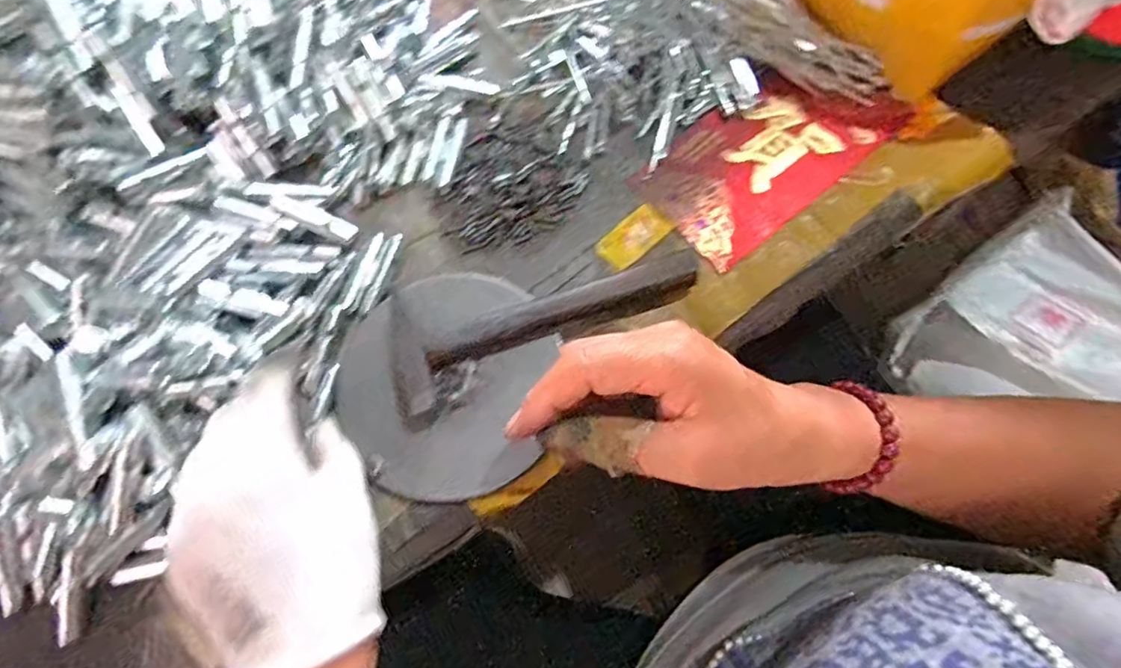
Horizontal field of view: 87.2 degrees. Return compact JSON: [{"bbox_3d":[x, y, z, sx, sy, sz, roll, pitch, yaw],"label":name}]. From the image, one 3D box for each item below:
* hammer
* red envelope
[{"bbox_3d":[-0.013,-0.022,0.333,0.185,0.026,0.077,-26,74,-6],"label":"hammer"},{"bbox_3d":[0.132,-0.118,0.369,0.161,0.009,0.085,-39,75,-8],"label":"red envelope"}]

